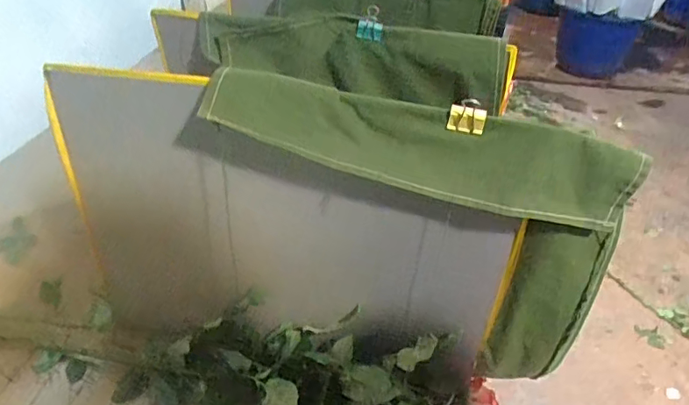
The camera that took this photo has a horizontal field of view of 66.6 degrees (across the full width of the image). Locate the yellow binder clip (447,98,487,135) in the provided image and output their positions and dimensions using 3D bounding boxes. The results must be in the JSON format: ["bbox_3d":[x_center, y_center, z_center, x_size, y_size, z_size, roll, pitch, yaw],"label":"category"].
[{"bbox_3d":[0.112,-0.078,0.476,0.032,0.038,0.017,9,32,7],"label":"yellow binder clip"}]

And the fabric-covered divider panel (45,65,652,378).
[{"bbox_3d":[-0.022,0.046,0.584,0.596,0.345,0.061,8,32,5],"label":"fabric-covered divider panel"}]

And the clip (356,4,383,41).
[{"bbox_3d":[0.036,-0.238,0.693,0.034,0.049,0.016,19,57,8],"label":"clip"}]

